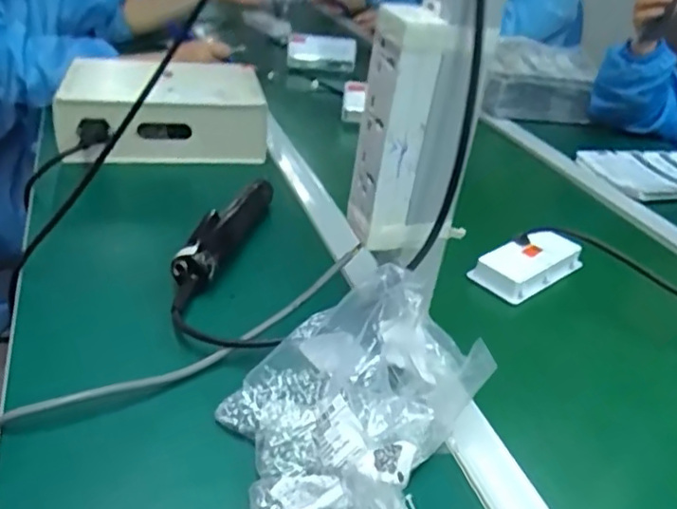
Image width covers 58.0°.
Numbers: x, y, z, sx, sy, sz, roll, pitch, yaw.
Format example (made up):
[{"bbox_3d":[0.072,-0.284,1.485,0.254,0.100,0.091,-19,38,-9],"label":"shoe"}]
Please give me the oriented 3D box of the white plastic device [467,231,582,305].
[{"bbox_3d":[0.211,0.010,0.672,0.134,0.031,0.062,-21,42,-38],"label":"white plastic device"}]

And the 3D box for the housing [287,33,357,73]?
[{"bbox_3d":[-0.034,-0.430,1.301,0.149,0.074,0.037,-3,33,-17],"label":"housing"}]

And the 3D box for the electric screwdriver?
[{"bbox_3d":[-0.118,-0.014,0.614,0.032,0.049,0.239,13,32,9],"label":"electric screwdriver"}]

